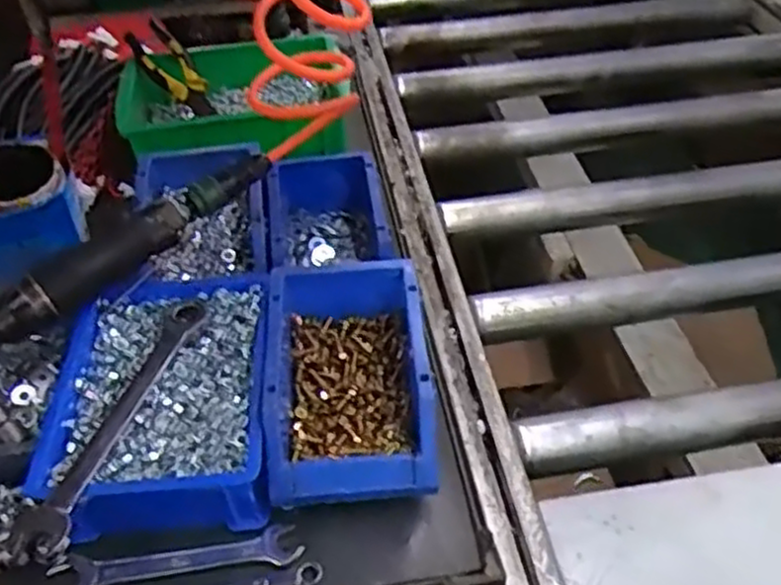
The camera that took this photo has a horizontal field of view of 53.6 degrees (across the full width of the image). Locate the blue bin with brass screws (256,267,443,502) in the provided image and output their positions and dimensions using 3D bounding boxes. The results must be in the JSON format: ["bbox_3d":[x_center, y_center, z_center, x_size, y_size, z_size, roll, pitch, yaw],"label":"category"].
[{"bbox_3d":[-0.031,0.065,0.570,0.111,0.081,0.182,-5,43,-2],"label":"blue bin with brass screws"}]

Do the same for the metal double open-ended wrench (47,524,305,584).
[{"bbox_3d":[-0.138,0.174,0.502,0.157,0.008,0.030,-7,43,-5],"label":"metal double open-ended wrench"}]

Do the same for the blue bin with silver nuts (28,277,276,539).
[{"bbox_3d":[-0.161,0.078,0.562,0.142,0.063,0.195,-4,43,-2],"label":"blue bin with silver nuts"}]

